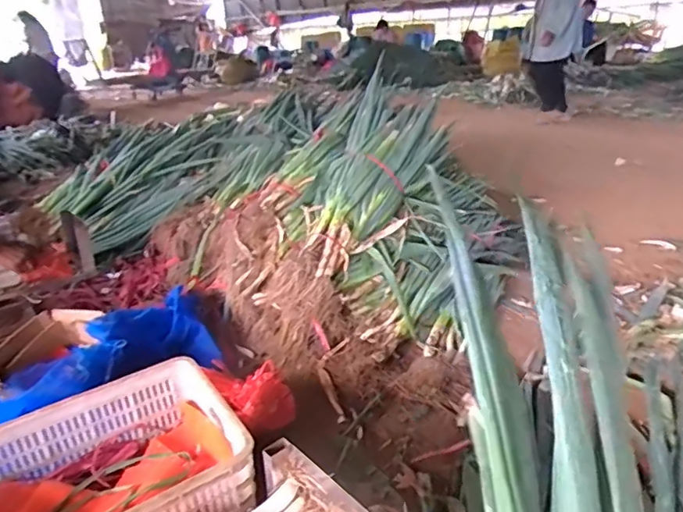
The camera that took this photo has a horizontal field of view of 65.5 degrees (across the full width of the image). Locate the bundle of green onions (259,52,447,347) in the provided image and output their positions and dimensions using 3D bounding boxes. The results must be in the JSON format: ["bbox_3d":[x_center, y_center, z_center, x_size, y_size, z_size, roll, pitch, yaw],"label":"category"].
[{"bbox_3d":[0.027,-0.169,1.738,0.251,0.221,0.932,17,68,36],"label":"bundle of green onions"}]

